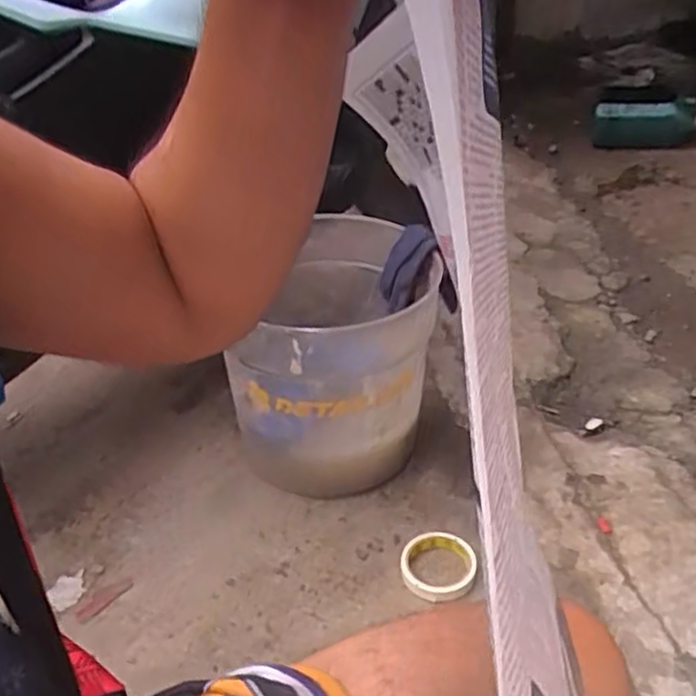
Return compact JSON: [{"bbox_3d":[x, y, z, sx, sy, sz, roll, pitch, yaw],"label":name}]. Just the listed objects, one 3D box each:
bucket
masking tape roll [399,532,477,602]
[{"bbox_3d":[-0.013,0.018,1.061,0.274,0.322,0.296,-4,36,3],"label":"bucket"},{"bbox_3d":[0.112,0.274,0.910,0.095,0.020,0.102,-4,36,3],"label":"masking tape roll"}]

